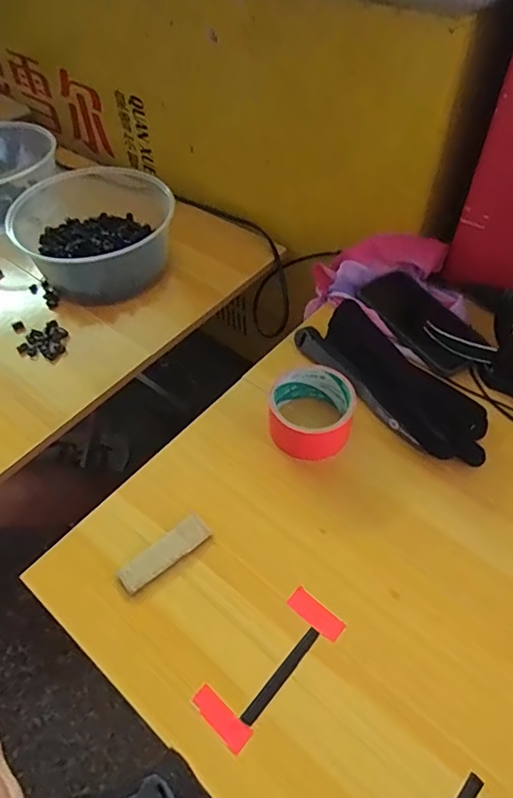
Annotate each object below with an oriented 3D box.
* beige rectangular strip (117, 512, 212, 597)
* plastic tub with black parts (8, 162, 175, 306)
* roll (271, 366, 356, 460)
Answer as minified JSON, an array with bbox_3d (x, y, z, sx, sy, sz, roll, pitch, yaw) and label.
[{"bbox_3d":[-0.081,0.135,0.437,0.084,0.004,0.026,-33,74,-26],"label":"beige rectangular strip"},{"bbox_3d":[-0.235,-0.248,0.746,0.228,0.109,0.263,-19,53,-12],"label":"plastic tub with black parts"},{"bbox_3d":[0.056,0.010,0.501,0.082,0.047,0.088,-1,51,2],"label":"roll"}]

